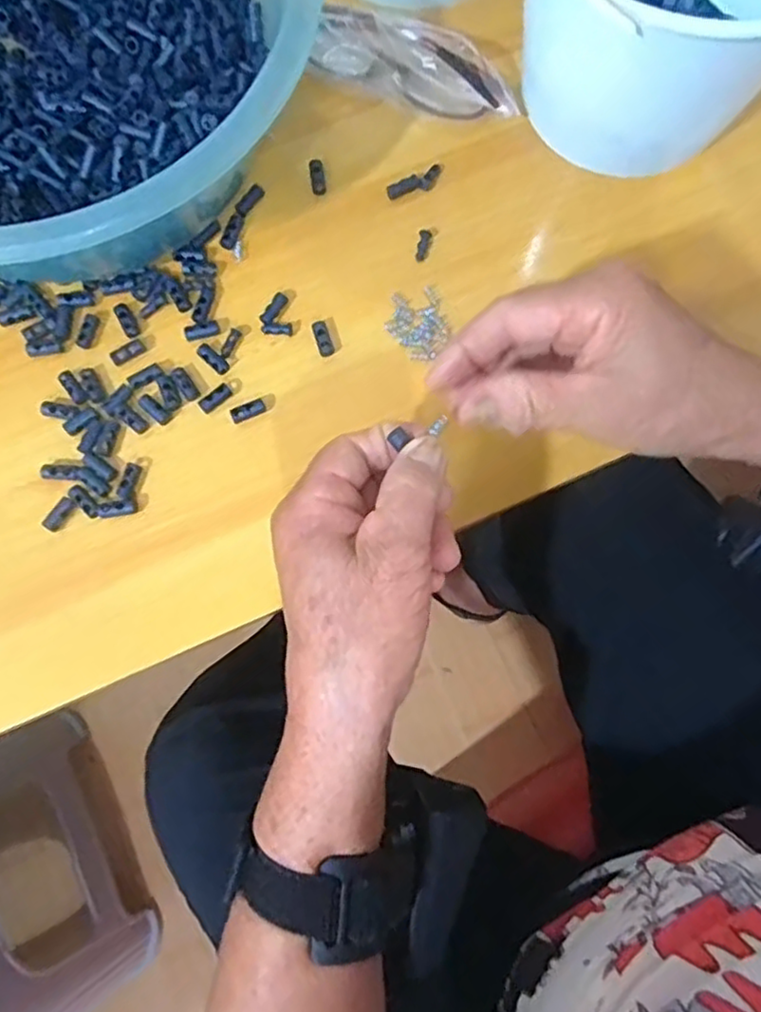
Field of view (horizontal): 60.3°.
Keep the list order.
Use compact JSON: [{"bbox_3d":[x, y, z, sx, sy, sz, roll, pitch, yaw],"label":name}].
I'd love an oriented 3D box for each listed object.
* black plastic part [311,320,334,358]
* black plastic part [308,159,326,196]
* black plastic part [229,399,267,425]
[{"bbox_3d":[-0.031,-0.091,0.352,0.009,0.007,0.020,-18,79,-4],"label":"black plastic part"},{"bbox_3d":[-0.036,-0.187,0.372,0.008,0.004,0.021,-8,78,-2],"label":"black plastic part"},{"bbox_3d":[-0.070,-0.050,0.345,0.018,0.006,0.007,-28,80,-6],"label":"black plastic part"}]

